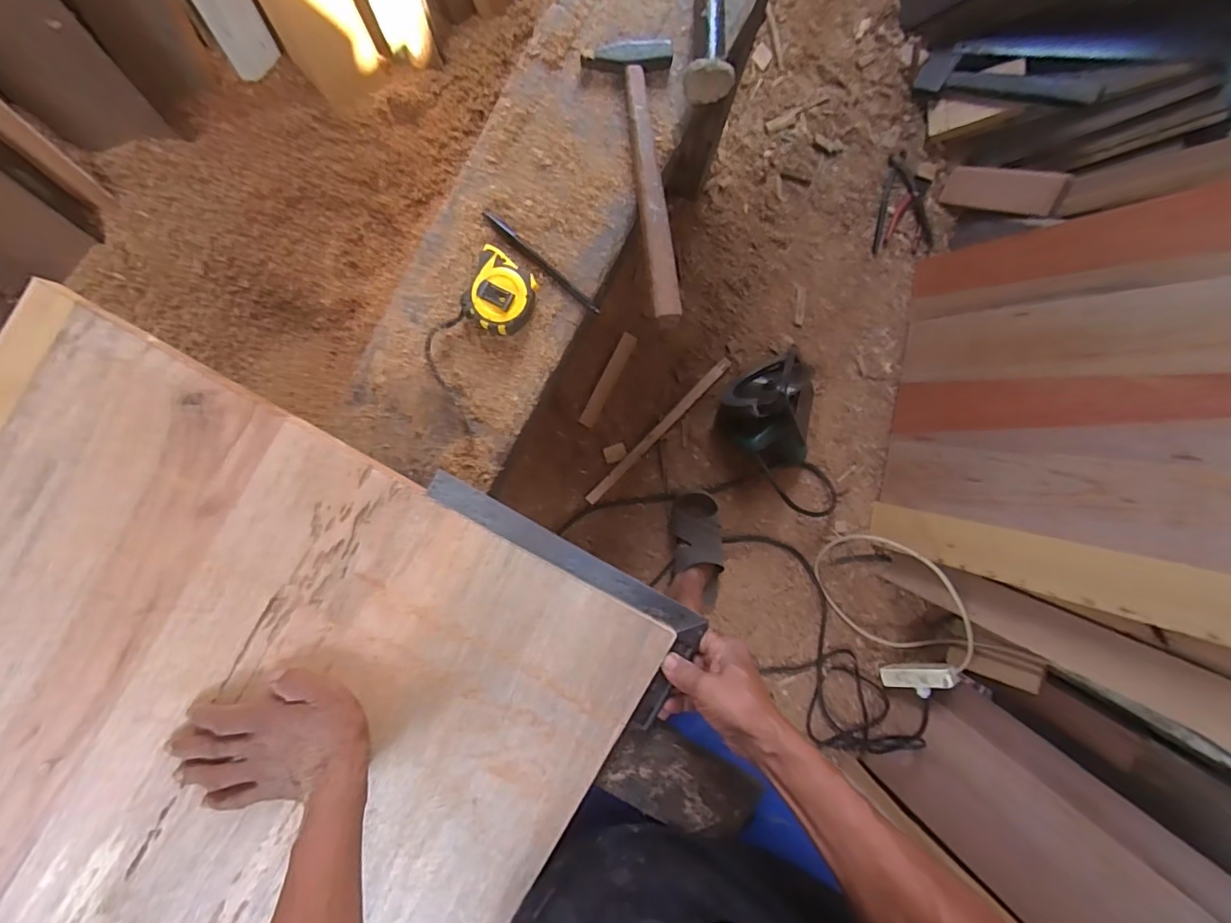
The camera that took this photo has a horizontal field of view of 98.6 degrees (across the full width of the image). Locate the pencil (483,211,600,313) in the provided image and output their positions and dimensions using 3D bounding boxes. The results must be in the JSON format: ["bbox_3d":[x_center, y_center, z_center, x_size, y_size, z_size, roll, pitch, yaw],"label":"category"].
[{"bbox_3d":[-0.076,-0.205,0.547,0.150,0.006,0.010,41,90,-7],"label":"pencil"}]

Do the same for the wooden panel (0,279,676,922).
[{"bbox_3d":[-0.380,0.286,0.482,0.645,0.016,0.645,30,88,-4],"label":"wooden panel"}]

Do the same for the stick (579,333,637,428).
[{"bbox_3d":[-0.017,-0.181,1.179,0.032,0.014,0.222,28,91,-7],"label":"stick"}]

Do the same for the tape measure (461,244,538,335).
[{"bbox_3d":[-0.114,-0.166,0.527,0.065,0.033,0.074,26,92,-7],"label":"tape measure"}]

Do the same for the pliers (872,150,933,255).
[{"bbox_3d":[0.655,-0.584,1.187,0.127,0.025,0.214,2,94,-5],"label":"pliers"}]

